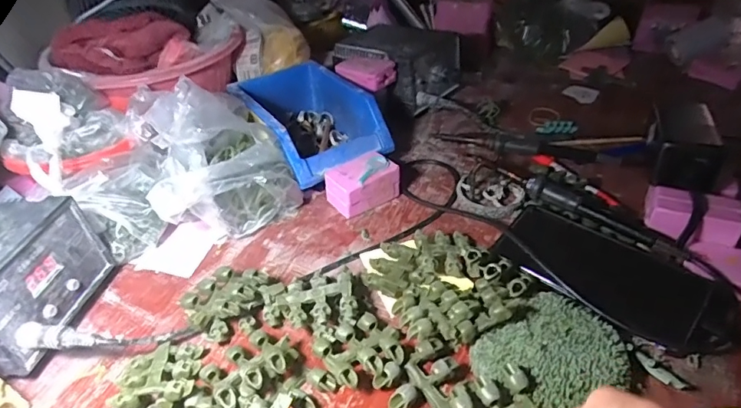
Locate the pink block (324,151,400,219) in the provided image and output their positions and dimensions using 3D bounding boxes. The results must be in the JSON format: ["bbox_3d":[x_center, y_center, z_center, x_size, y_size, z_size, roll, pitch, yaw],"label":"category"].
[{"bbox_3d":[-0.009,-0.021,0.514,0.068,0.043,0.045,-28,43,-27],"label":"pink block"}]

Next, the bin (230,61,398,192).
[{"bbox_3d":[-0.075,-0.096,0.586,0.130,0.083,0.194,-26,42,-25],"label":"bin"}]

